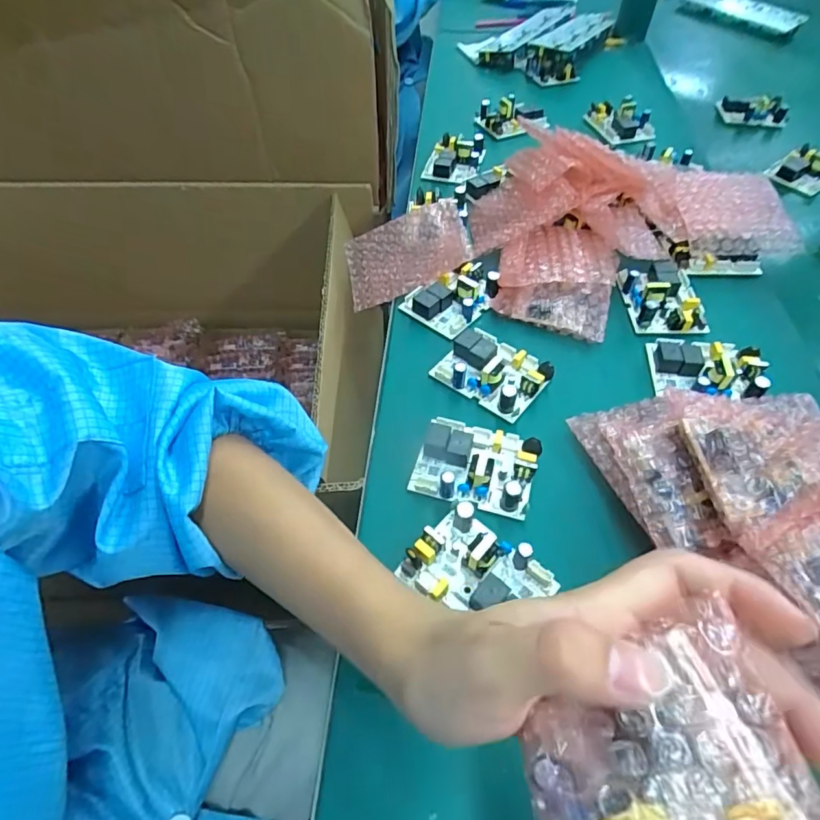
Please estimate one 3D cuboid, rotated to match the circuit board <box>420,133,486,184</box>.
[{"bbox_3d":[0.053,-0.299,0.612,0.058,0.032,0.070,17,54,12],"label":"circuit board"}]

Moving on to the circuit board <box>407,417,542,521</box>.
[{"bbox_3d":[0.046,0.035,0.357,0.080,0.028,0.061,12,53,8],"label":"circuit board"}]

